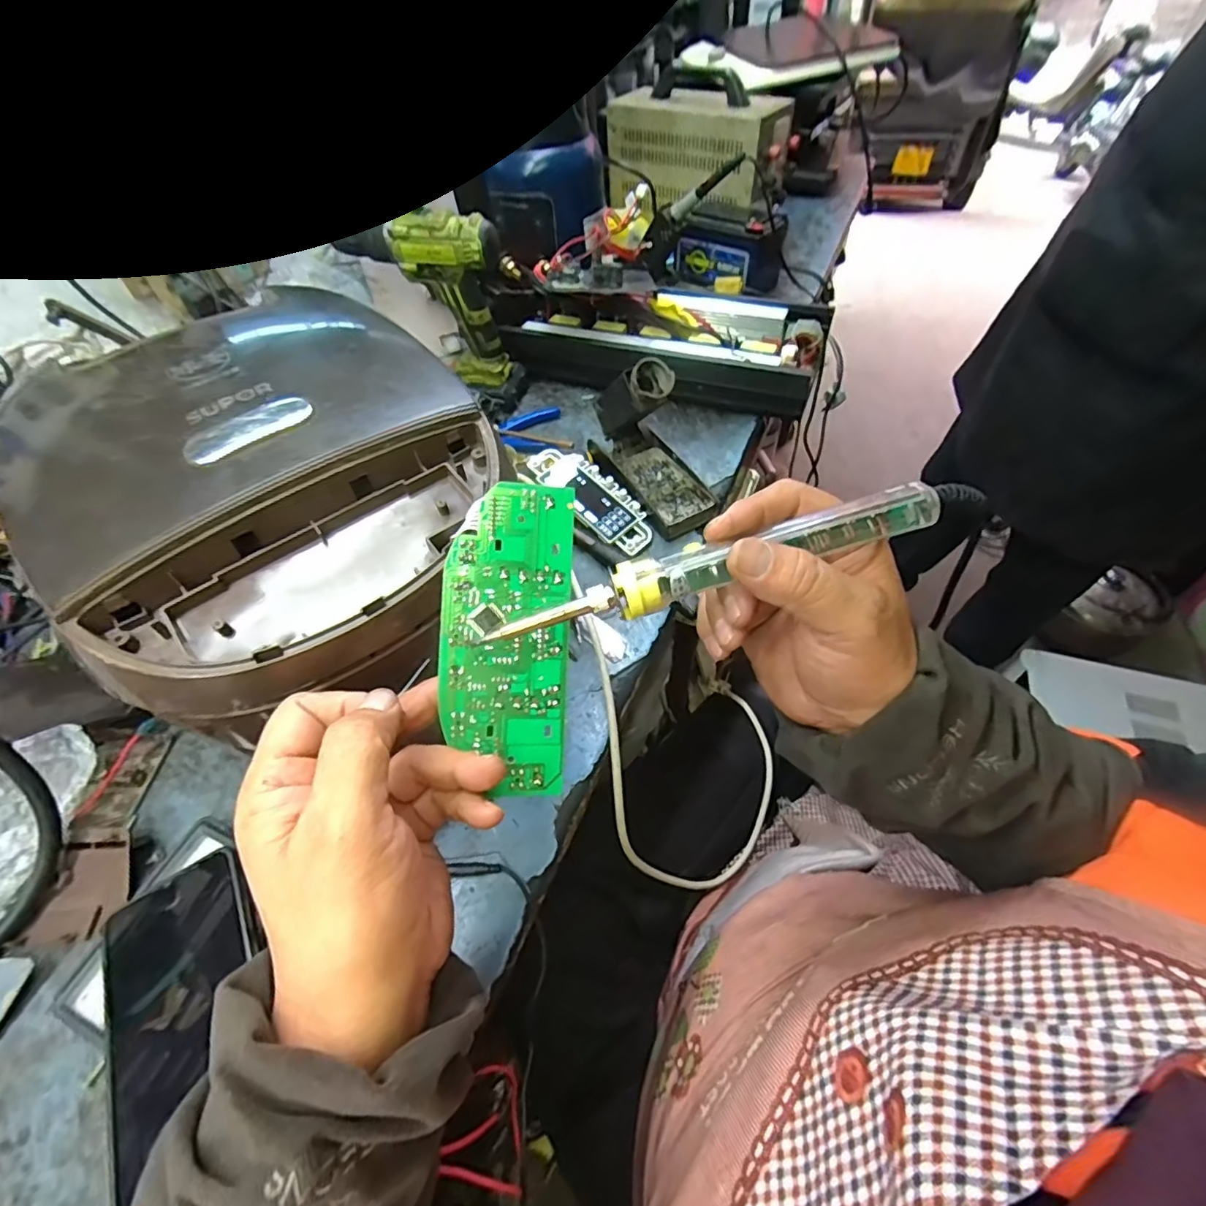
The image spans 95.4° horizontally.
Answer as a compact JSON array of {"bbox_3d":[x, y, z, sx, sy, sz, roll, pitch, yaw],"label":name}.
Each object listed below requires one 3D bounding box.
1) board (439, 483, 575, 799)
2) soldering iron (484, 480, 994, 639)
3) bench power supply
[{"bbox_3d":[-0.048,0.018,0.275,0.063,0.004,0.153,3,88,-12],"label":"board"},{"bbox_3d":[0.062,-0.022,0.245,0.222,0.023,0.026,-16,52,-1],"label":"soldering iron"},{"bbox_3d":[0.145,-0.773,0.949,0.302,0.137,0.109,24,57,21],"label":"bench power supply"}]

